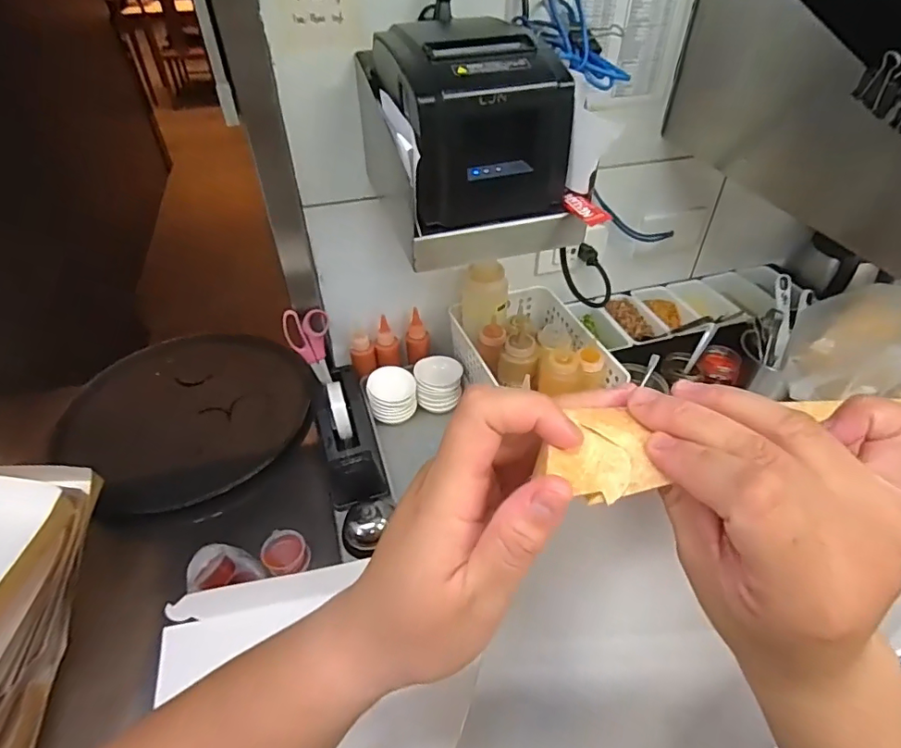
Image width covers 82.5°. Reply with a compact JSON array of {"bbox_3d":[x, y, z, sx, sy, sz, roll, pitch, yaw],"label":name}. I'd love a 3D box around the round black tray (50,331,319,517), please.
[{"bbox_3d":[-0.432,0.050,0.857,0.392,0.031,0.364,0,43,0],"label":"round black tray"}]

